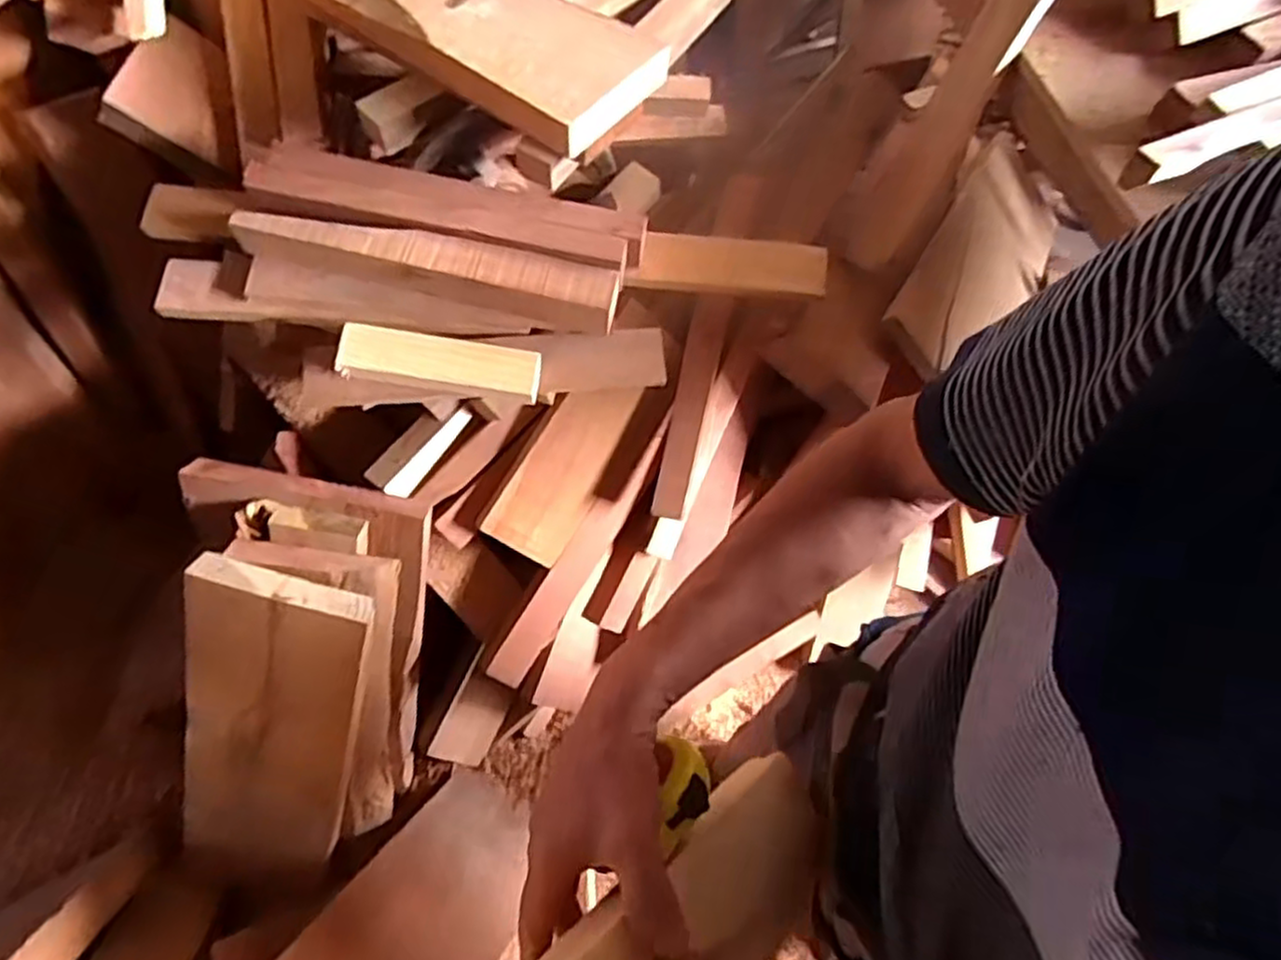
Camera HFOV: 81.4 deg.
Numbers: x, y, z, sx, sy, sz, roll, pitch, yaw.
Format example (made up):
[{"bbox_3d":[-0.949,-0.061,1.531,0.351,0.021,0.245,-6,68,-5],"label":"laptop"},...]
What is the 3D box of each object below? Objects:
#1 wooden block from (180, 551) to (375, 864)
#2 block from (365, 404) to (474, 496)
[{"bbox_3d":[-0.484,0.351,0.970,0.202,0.571,0.050,13,29,-12],"label":"wooden block"},{"bbox_3d":[-0.284,-0.045,0.963,0.058,0.036,0.144,35,70,12],"label":"block"}]

